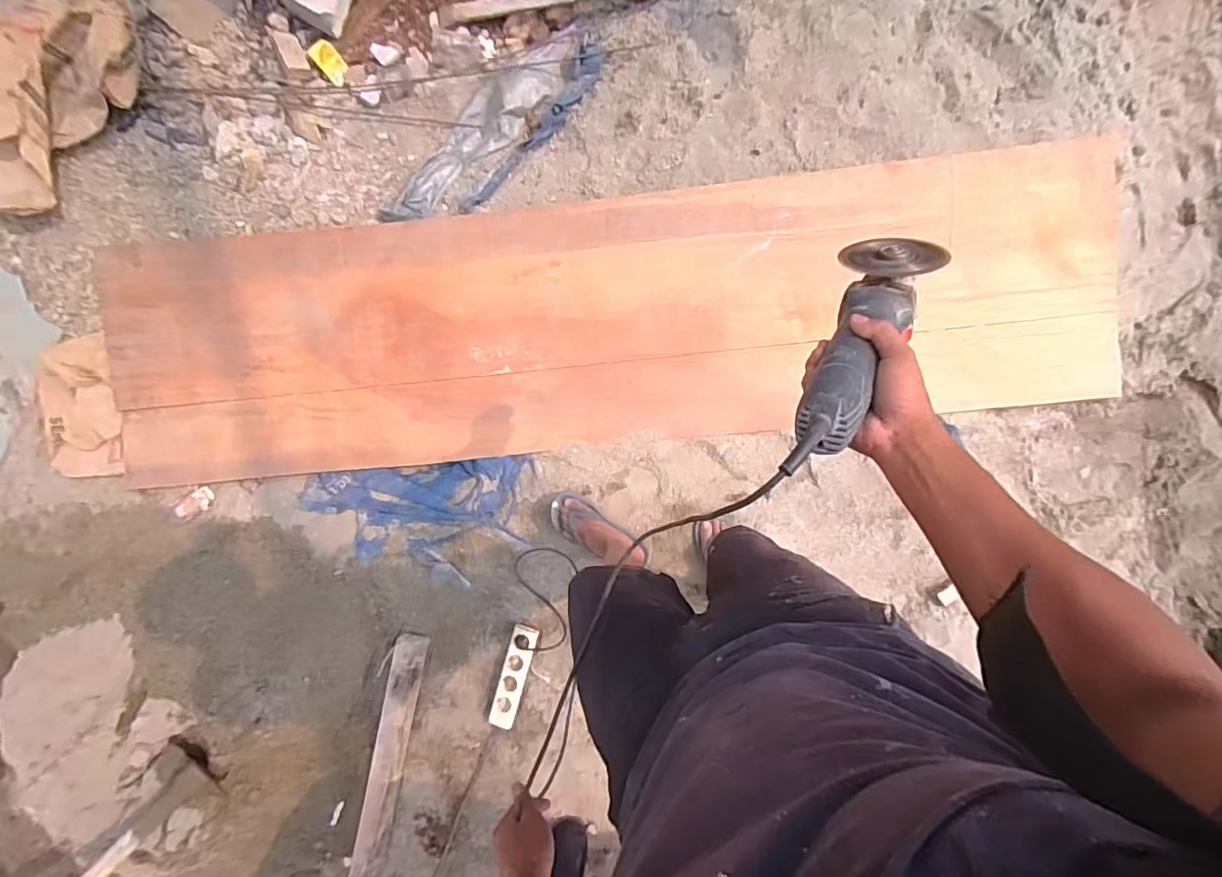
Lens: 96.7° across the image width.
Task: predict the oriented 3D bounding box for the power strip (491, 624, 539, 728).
[{"bbox_3d":[-0.230,0.569,1.295,0.067,0.045,0.244,15,89,2],"label":"power strip"}]

